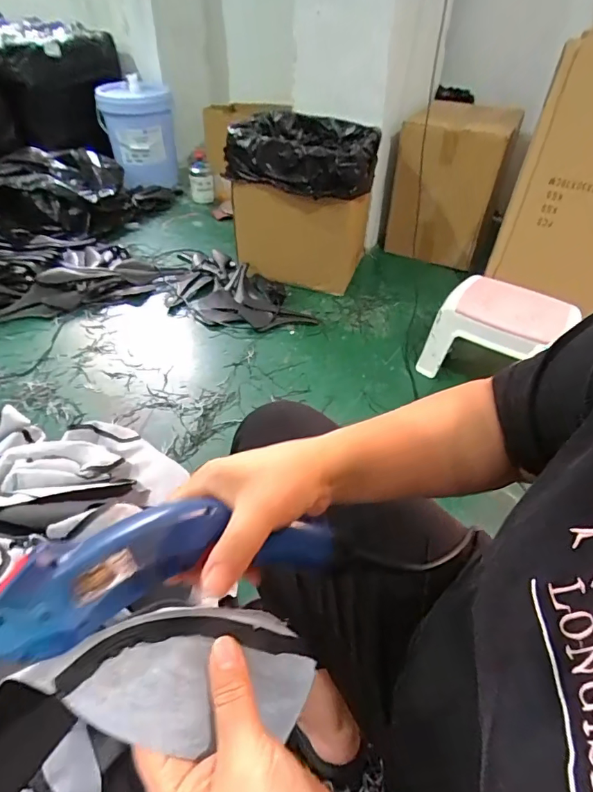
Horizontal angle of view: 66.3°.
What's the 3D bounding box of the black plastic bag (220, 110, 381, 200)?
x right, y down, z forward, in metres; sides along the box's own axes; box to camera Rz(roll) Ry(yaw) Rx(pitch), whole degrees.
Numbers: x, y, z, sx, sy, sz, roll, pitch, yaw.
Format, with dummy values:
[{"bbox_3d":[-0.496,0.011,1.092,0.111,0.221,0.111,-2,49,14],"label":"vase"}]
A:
[{"bbox_3d":[0.031,-0.737,1.363,0.419,0.130,0.383,10,44,10],"label":"black plastic bag"}]

